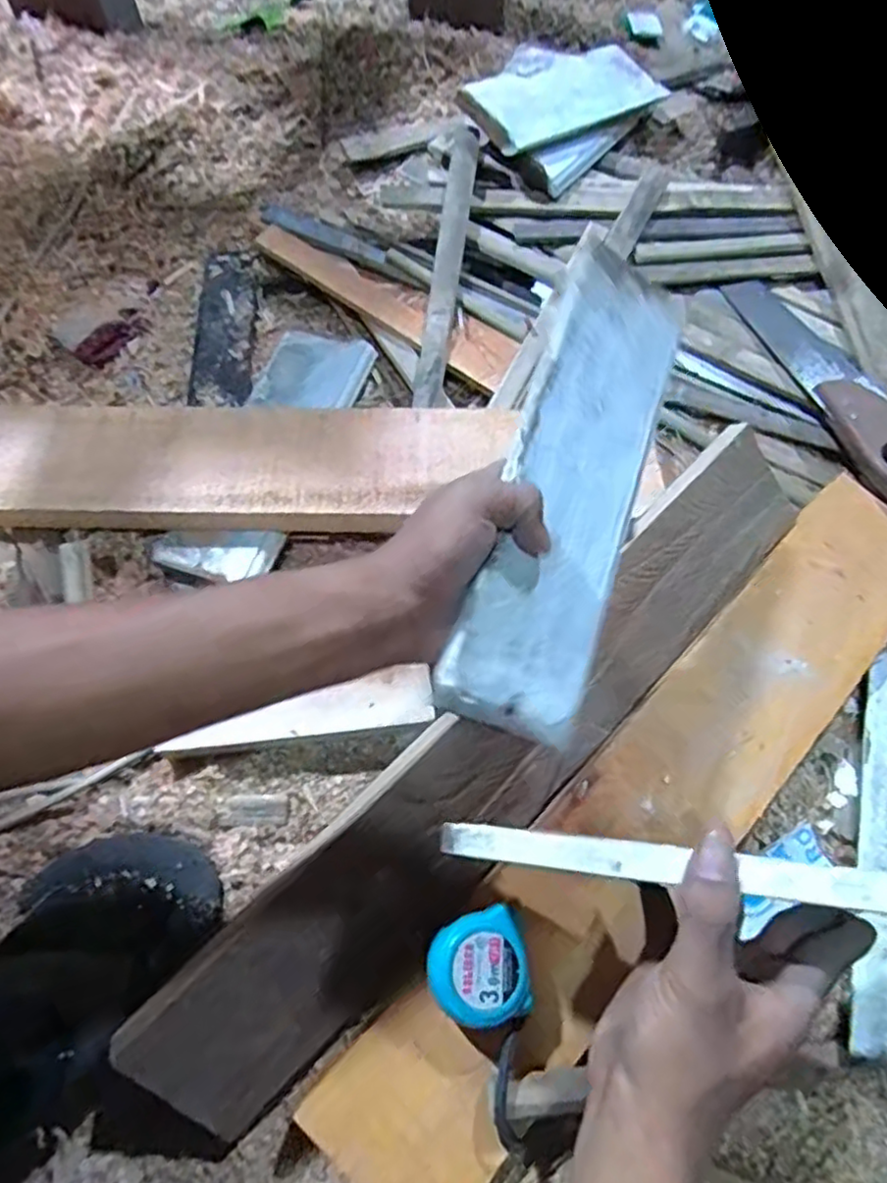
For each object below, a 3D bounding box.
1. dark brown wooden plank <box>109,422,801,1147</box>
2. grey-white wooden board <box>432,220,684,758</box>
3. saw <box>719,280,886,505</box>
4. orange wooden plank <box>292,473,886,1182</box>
[{"bbox_3d":[0.047,0.104,0.455,0.576,0.013,0.107,-45,106,-12],"label":"dark brown wooden plank"},{"bbox_3d":[0.070,-0.059,0.353,0.079,0.010,0.269,24,77,-24],"label":"grey-white wooden board"},{"bbox_3d":[0.357,-0.184,0.572,0.097,0.033,0.300,-21,69,-7],"label":"saw"},{"bbox_3d":[0.155,0.136,0.443,0.109,0.027,0.572,42,75,16],"label":"orange wooden plank"}]

